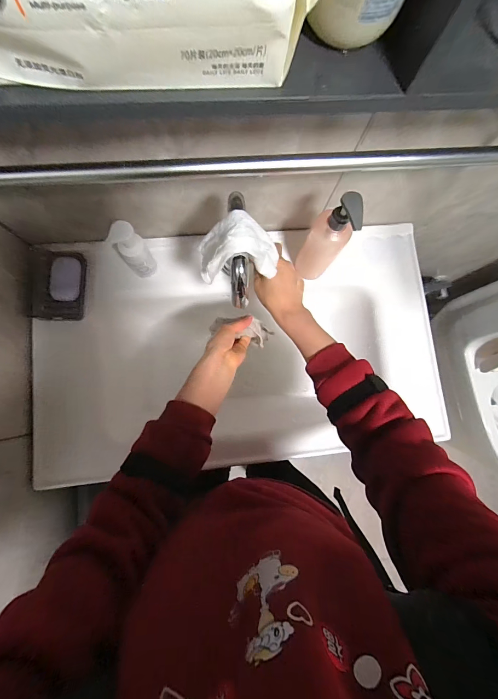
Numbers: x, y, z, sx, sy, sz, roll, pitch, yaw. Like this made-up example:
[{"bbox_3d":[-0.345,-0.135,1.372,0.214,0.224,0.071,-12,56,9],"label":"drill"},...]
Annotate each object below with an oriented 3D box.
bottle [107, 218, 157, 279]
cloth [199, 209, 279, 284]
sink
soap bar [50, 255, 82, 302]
[{"bbox_3d":[-0.207,-0.174,0.554,0.055,0.158,0.039,-32,85,-8],"label":"bottle"},{"bbox_3d":[-0.011,-0.135,0.408,0.107,0.072,0.064,-2,82,-4],"label":"cloth"},{"bbox_3d":[-0.019,-0.008,0.690,0.789,0.252,0.456,-5,82,-4],"label":"sink"},{"bbox_3d":[-0.348,-0.134,0.581,0.051,0.017,0.083,3,82,-3],"label":"soap bar"}]

